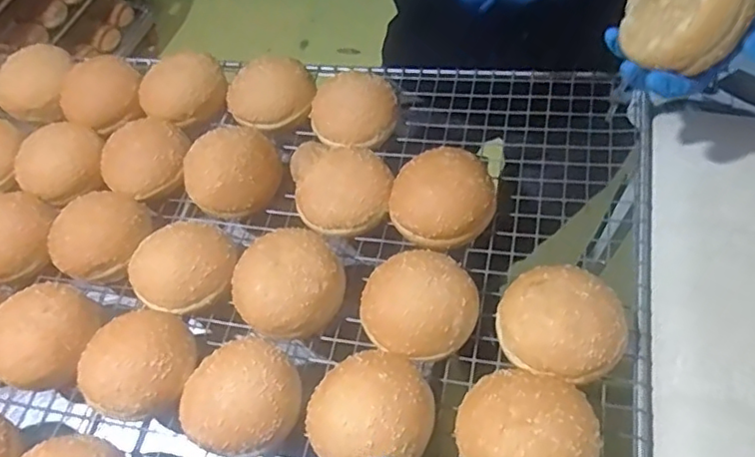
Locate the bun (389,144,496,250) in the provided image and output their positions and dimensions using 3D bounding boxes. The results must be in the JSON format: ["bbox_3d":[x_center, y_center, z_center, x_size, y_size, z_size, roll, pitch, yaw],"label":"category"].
[{"bbox_3d":[0.057,-0.031,0.539,0.088,0.042,0.086,-1,59,2],"label":"bun"}]

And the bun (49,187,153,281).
[{"bbox_3d":[-0.268,0.004,0.578,0.088,0.039,0.082,-1,59,2],"label":"bun"}]

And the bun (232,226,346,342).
[{"bbox_3d":[-0.079,0.046,0.520,0.090,0.039,0.088,-1,59,2],"label":"bun"}]

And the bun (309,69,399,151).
[{"bbox_3d":[-0.024,-0.119,0.617,0.088,0.037,0.087,-1,59,2],"label":"bun"}]

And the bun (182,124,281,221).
[{"bbox_3d":[-0.144,-0.059,0.599,0.090,0.043,0.080,-15,60,-7],"label":"bun"}]

